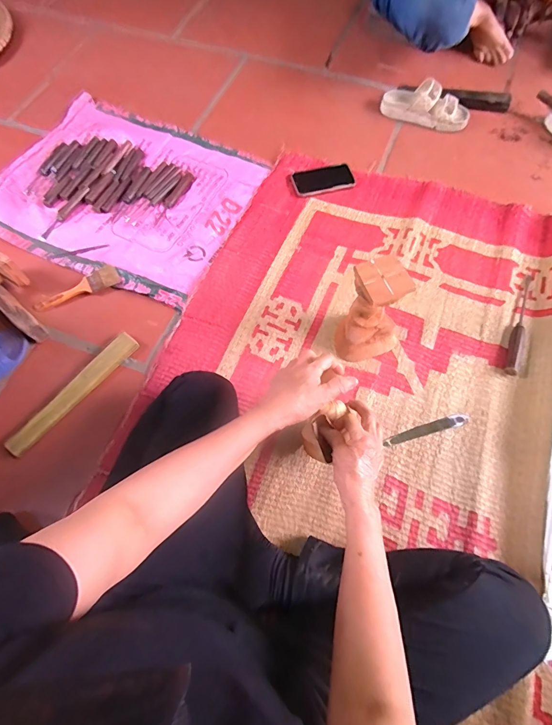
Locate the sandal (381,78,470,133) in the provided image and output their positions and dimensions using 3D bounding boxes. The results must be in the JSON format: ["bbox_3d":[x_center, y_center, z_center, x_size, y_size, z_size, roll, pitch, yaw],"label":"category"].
[{"bbox_3d":[0.397,-0.682,0.968,0.224,0.071,0.075,18,69,9],"label":"sandal"}]

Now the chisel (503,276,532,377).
[{"bbox_3d":[0.492,-0.082,0.735,0.026,0.017,0.243,20,72,9],"label":"chisel"}]

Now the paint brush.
[{"bbox_3d":[-0.426,-0.159,0.790,0.183,0.020,0.050,-25,71,-7],"label":"paint brush"}]

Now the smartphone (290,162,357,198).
[{"bbox_3d":[0.112,-0.446,0.896,0.145,0.012,0.078,-14,68,-4],"label":"smartphone"}]

